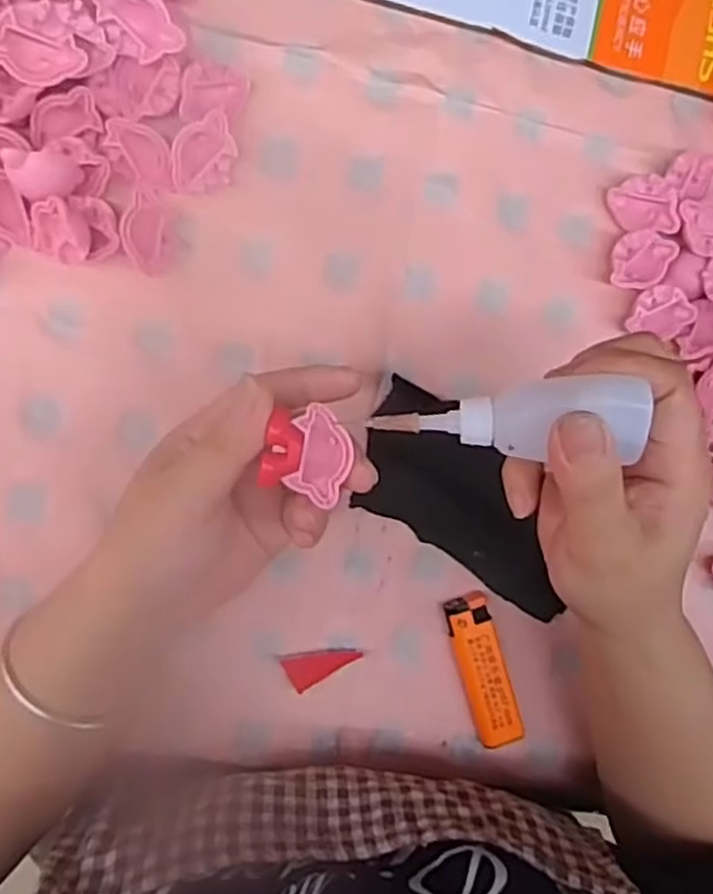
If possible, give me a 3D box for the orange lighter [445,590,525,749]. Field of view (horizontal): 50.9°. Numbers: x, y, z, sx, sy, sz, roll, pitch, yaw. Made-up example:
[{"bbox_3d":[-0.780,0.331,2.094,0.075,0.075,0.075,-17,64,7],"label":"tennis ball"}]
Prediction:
[{"bbox_3d":[0.067,0.118,0.394,0.024,0.013,0.081,-16,97,-6],"label":"orange lighter"}]

